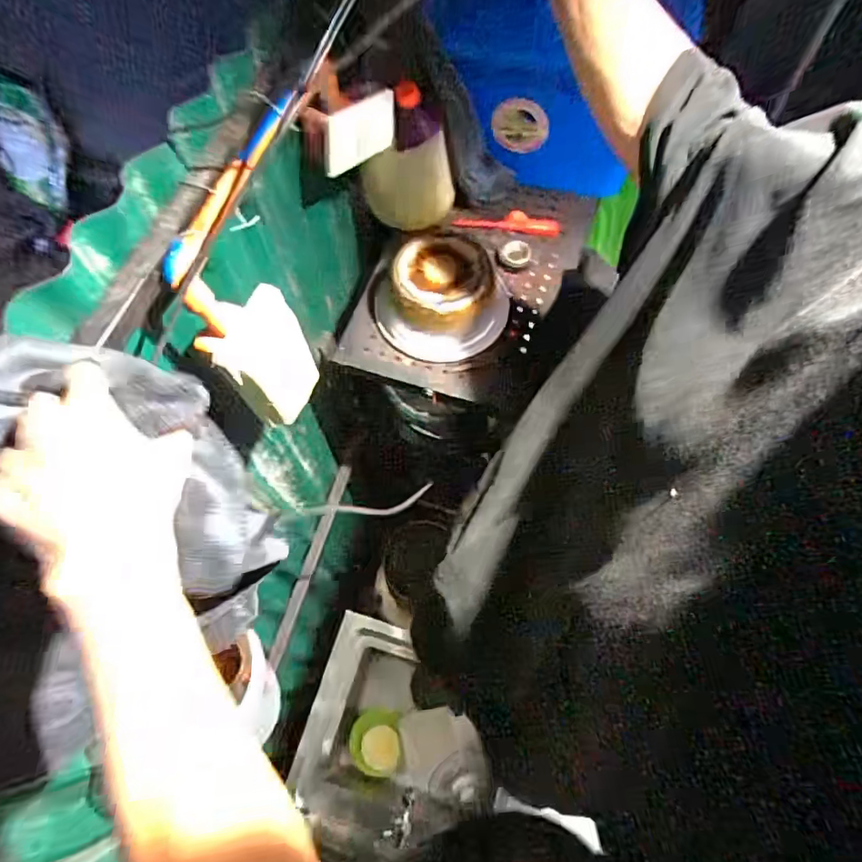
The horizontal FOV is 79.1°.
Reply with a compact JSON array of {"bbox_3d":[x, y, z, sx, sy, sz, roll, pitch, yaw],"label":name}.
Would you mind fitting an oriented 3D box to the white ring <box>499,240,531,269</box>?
[{"bbox_3d":[0.136,-0.289,0.847,0.049,0.012,0.051,5,61,4],"label":"white ring"}]

